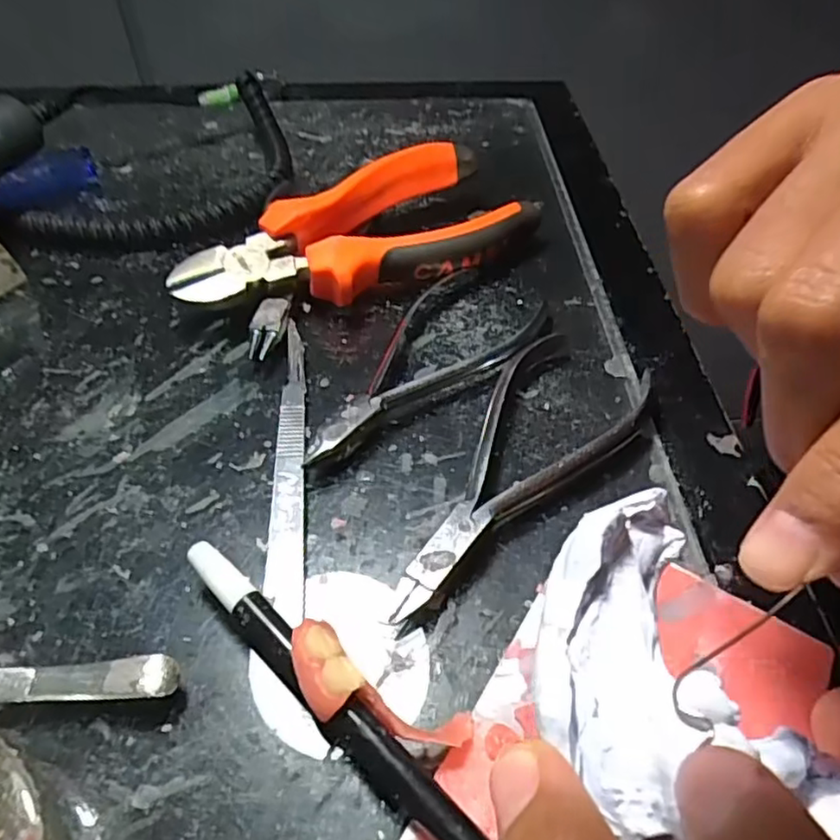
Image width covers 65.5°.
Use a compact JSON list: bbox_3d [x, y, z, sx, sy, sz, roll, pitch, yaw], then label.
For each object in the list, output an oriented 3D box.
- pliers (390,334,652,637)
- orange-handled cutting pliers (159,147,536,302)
[{"bbox_3d":[0.032,0.018,0.211,0.048,0.013,0.126,27,53,21],"label":"pliers"},{"bbox_3d":[-0.026,-0.074,0.275,0.146,0.035,0.057,-23,53,-20],"label":"orange-handled cutting pliers"}]

